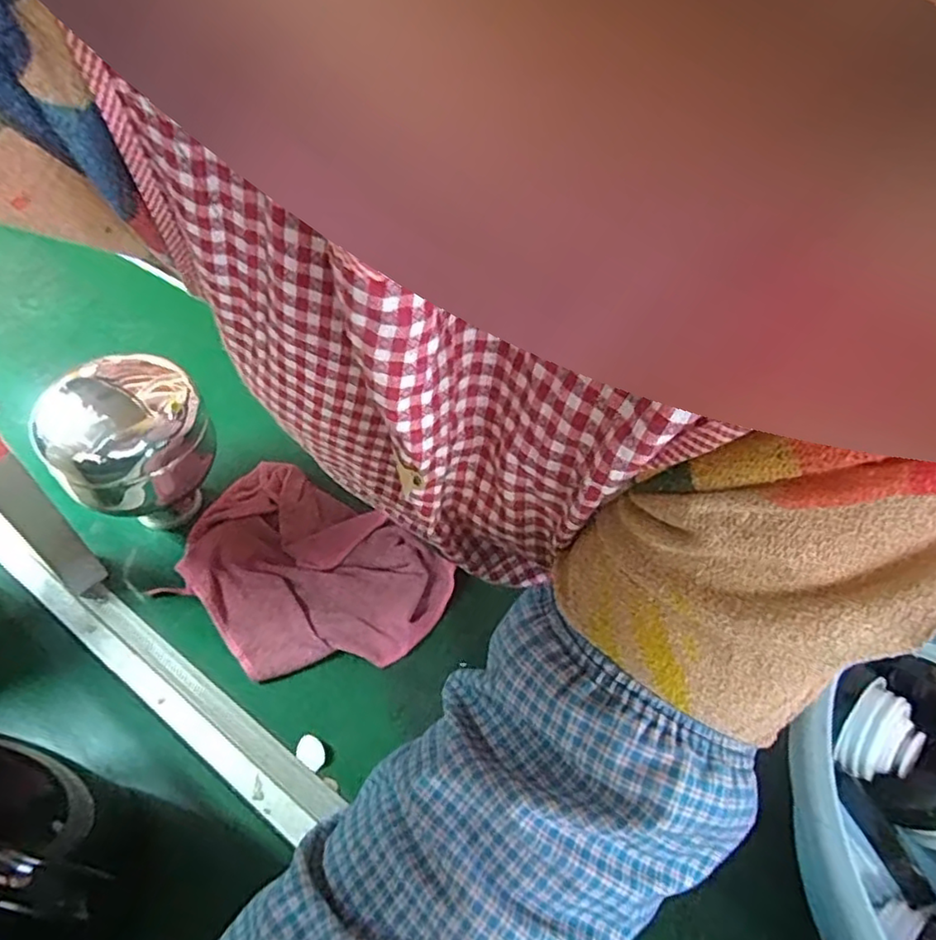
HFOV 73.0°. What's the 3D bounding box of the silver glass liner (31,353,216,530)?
[{"bbox_3d":[-0.283,-0.020,0.547,0.122,0.133,0.120,-25,55,-19],"label":"silver glass liner"}]

